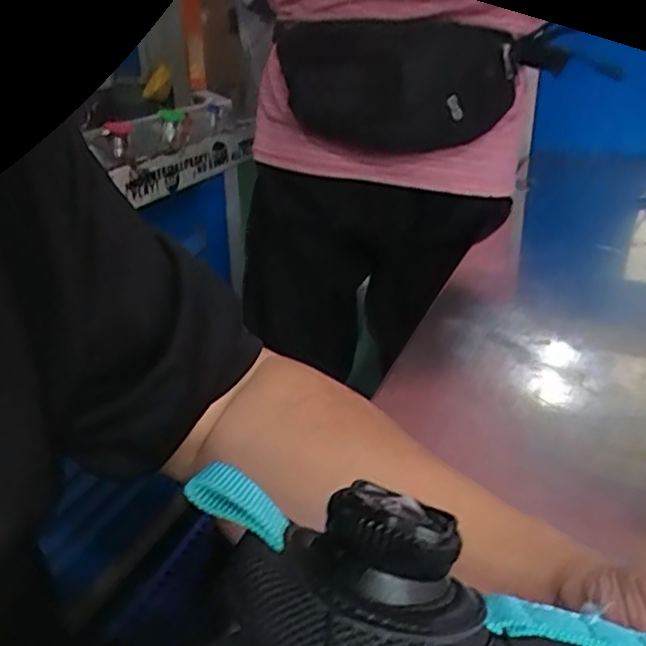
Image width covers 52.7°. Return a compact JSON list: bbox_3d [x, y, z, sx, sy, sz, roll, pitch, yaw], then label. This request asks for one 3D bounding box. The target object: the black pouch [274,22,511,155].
[{"bbox_3d":[0.070,-0.260,0.731,0.277,0.135,0.075,5,25,17],"label":"black pouch"}]

